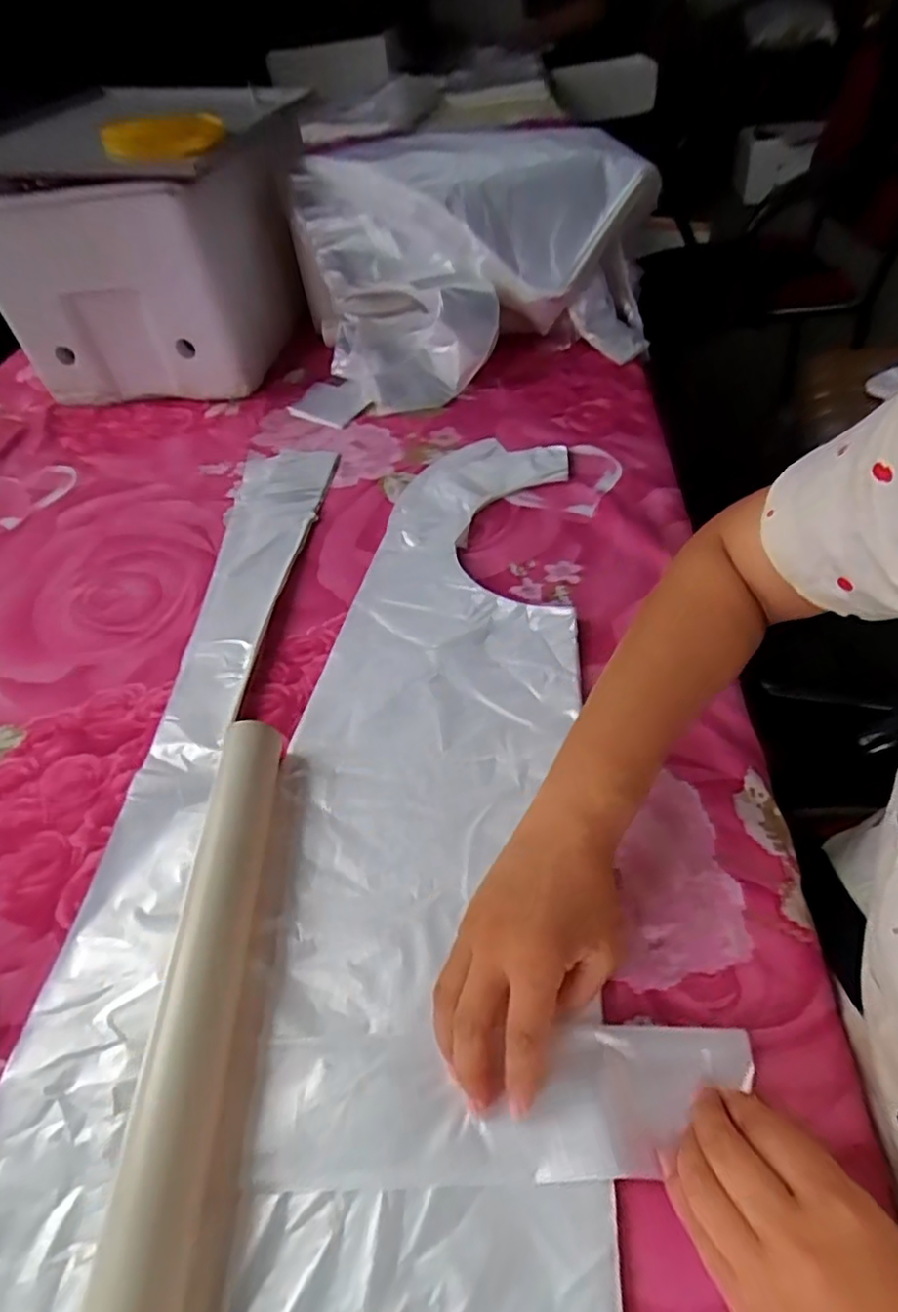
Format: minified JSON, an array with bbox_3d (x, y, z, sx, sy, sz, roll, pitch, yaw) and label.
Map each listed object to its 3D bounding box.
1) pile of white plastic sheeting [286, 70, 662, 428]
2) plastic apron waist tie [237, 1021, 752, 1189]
[{"bbox_3d":[0.007,-0.530,0.889,0.502,0.208,0.350,-18,49,-10],"label":"pile of white plastic sheeting"},{"bbox_3d":[0.025,0.215,0.318,0.237,0.004,0.062,-7,48,2],"label":"plastic apron waist tie"}]

